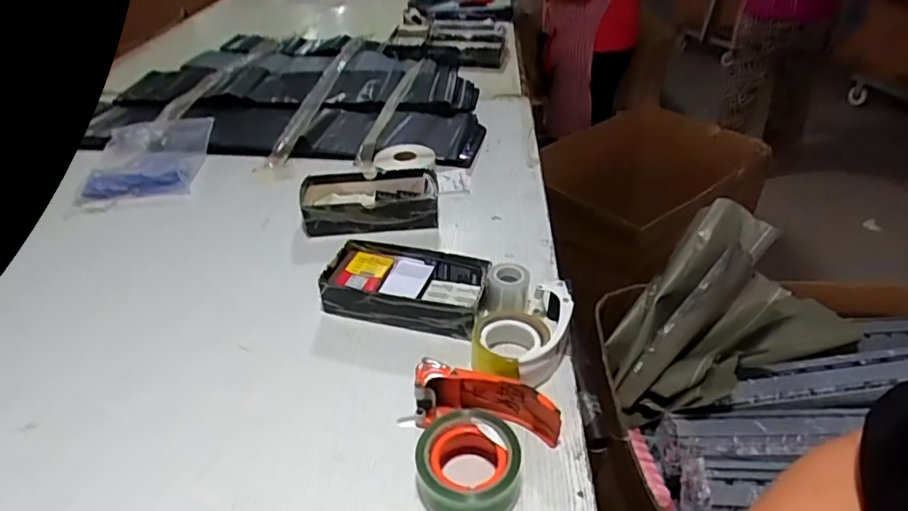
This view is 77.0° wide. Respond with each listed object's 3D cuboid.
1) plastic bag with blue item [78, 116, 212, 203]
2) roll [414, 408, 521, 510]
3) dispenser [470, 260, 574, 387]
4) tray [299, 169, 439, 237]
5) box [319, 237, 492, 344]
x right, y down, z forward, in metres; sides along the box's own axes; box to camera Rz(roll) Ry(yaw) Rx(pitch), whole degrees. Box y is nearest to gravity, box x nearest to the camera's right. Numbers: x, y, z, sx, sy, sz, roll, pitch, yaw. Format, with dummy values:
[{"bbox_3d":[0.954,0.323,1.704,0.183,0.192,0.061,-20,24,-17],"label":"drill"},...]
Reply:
[{"bbox_3d":[-0.597,-0.195,1.128,0.199,0.047,0.280,-3,35,-4],"label":"plastic bag with blue item"},{"bbox_3d":[0.014,0.203,0.546,0.096,0.059,0.091,0,35,0],"label":"roll"},{"bbox_3d":[0.084,0.086,0.695,0.111,0.058,0.165,8,36,11],"label":"dispenser"},{"bbox_3d":[-0.140,-0.088,0.950,0.229,0.046,0.131,-4,35,-5],"label":"tray"},{"bbox_3d":[-0.064,0.045,0.777,0.213,0.056,0.115,8,36,12],"label":"box"}]

